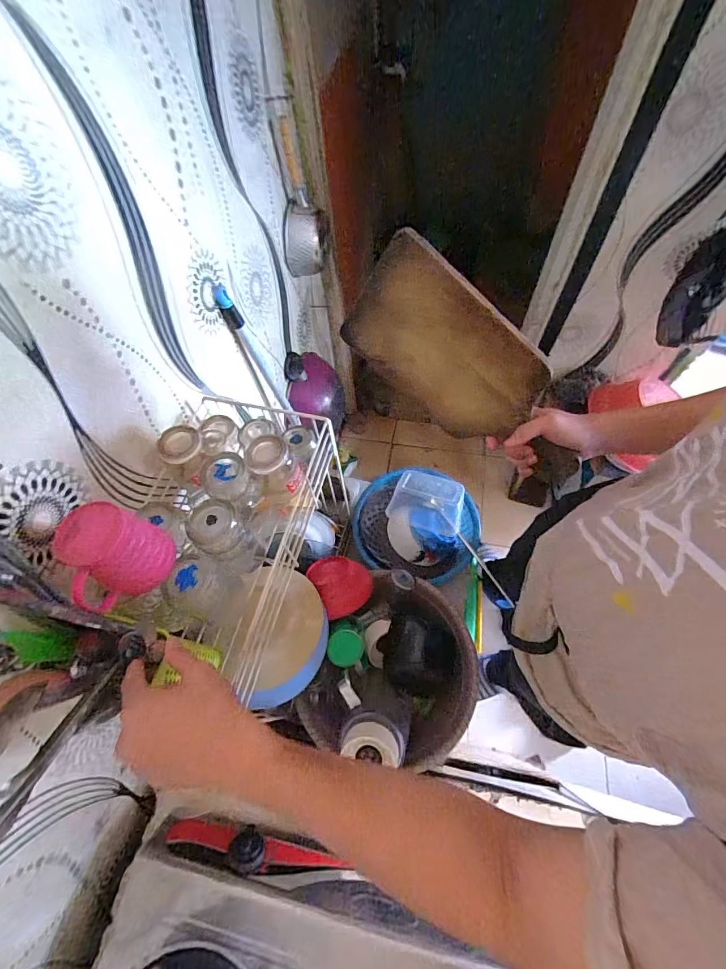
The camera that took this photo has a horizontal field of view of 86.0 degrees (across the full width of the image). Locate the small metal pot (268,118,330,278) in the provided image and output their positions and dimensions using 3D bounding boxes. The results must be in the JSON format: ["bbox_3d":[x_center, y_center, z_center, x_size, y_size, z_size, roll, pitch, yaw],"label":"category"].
[{"bbox_3d":[-0.141,-0.638,0.903,0.095,0.283,0.131,2,62,5],"label":"small metal pot"}]

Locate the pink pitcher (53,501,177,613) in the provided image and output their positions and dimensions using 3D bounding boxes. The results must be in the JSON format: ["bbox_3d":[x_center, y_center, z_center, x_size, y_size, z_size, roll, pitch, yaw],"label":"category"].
[{"bbox_3d":[-0.269,0.078,0.417,0.071,0.102,0.101,36,69,20],"label":"pink pitcher"}]

